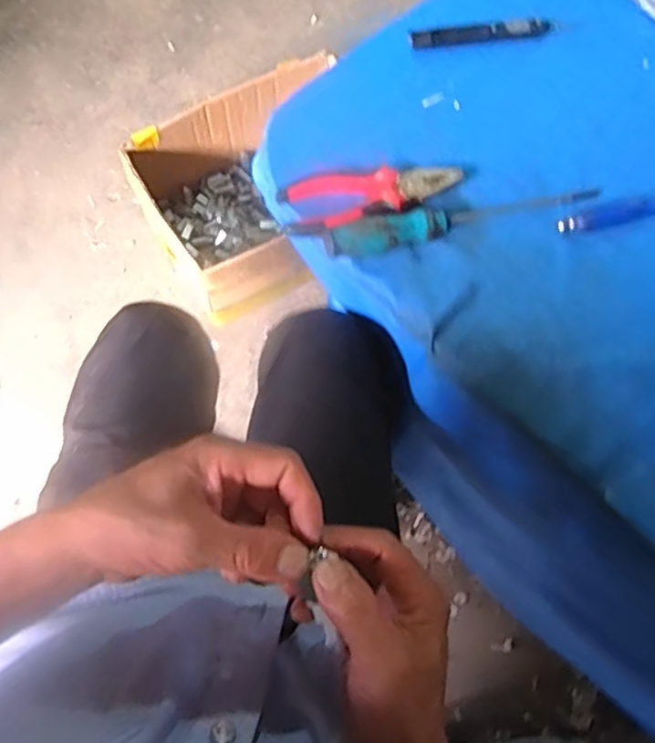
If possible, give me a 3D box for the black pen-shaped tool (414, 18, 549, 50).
[{"bbox_3d":[0.151,-0.331,0.635,0.140,0.008,0.020,-8,71,-6],"label":"black pen-shaped tool"}]

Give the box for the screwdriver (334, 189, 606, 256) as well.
[{"bbox_3d":[0.118,-0.133,0.551,0.243,0.026,0.027,-15,71,-8],"label":"screwdriver"}]

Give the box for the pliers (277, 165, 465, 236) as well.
[{"bbox_3d":[0.040,-0.151,0.560,0.158,0.029,0.052,-14,71,-8],"label":"pliers"}]

